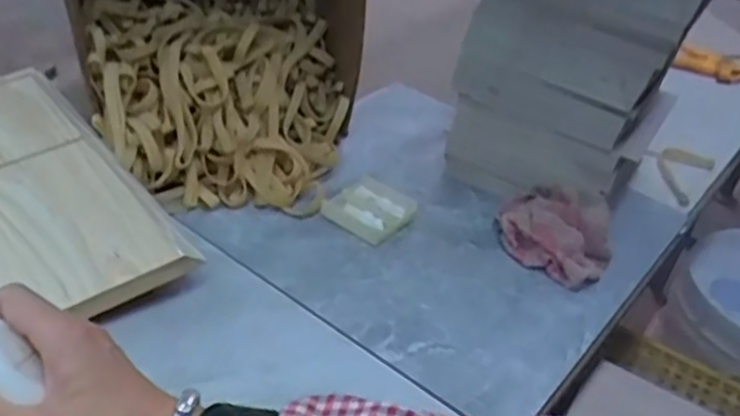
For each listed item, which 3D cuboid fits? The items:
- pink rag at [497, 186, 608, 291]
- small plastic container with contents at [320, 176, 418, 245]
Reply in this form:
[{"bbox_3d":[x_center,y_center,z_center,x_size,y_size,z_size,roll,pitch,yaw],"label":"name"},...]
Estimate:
[{"bbox_3d":[0.173,0.019,0.689,0.112,0.053,0.078,31,42,26],"label":"pink rag"},{"bbox_3d":[0.001,0.000,0.714,0.070,0.019,0.082,30,41,29],"label":"small plastic container with contents"}]

